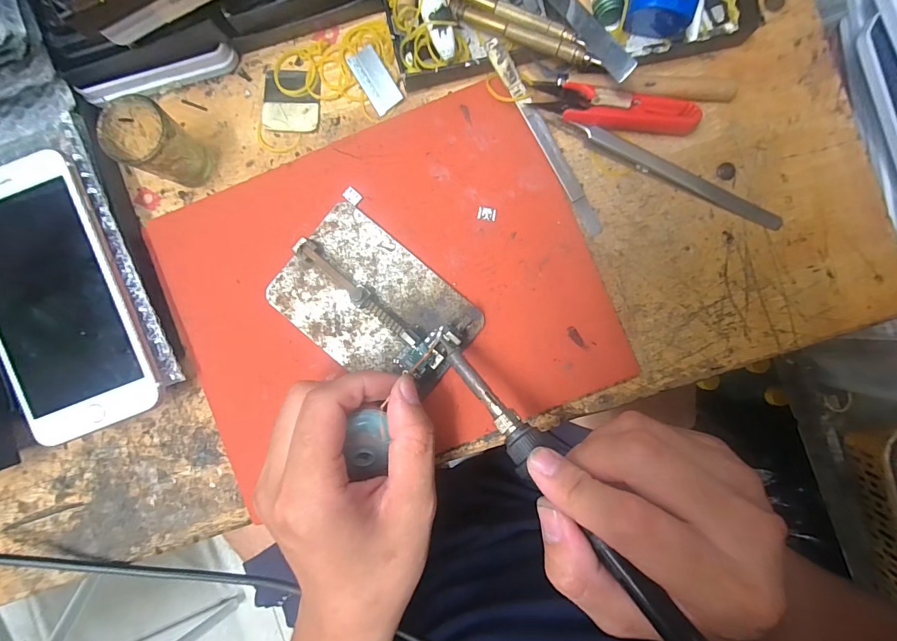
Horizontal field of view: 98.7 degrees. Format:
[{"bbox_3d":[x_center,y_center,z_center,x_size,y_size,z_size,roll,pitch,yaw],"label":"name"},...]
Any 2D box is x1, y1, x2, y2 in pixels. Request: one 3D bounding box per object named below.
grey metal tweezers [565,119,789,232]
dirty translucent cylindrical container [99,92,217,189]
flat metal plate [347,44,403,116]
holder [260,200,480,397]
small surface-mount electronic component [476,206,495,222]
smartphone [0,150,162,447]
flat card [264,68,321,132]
[{"bbox_3d":[0.136,-0.091,0.232,0.143,0.011,0.014,25,90,2],"label":"grey metal tweezers"},{"bbox_3d":[-0.164,-0.099,0.224,0.036,0.048,0.034,0,90,2],"label":"dirty translucent cylindrical container"},{"bbox_3d":[-0.046,-0.151,0.241,0.018,0.005,0.038,-32,89,1],"label":"flat metal plate"},{"bbox_3d":[-0.045,-0.008,0.230,0.114,0.020,0.079,40,91,1],"label":"holder"},{"bbox_3d":[0.024,-0.066,0.236,0.011,0.004,0.008,7,90,2],"label":"small surface-mount electronic component"},{"bbox_3d":[-0.223,-0.011,0.217,0.077,0.009,0.152,-19,93,0],"label":"smartphone"},{"bbox_3d":[-0.100,-0.140,0.244,0.036,0.004,0.038,3,90,2],"label":"flat card"}]

